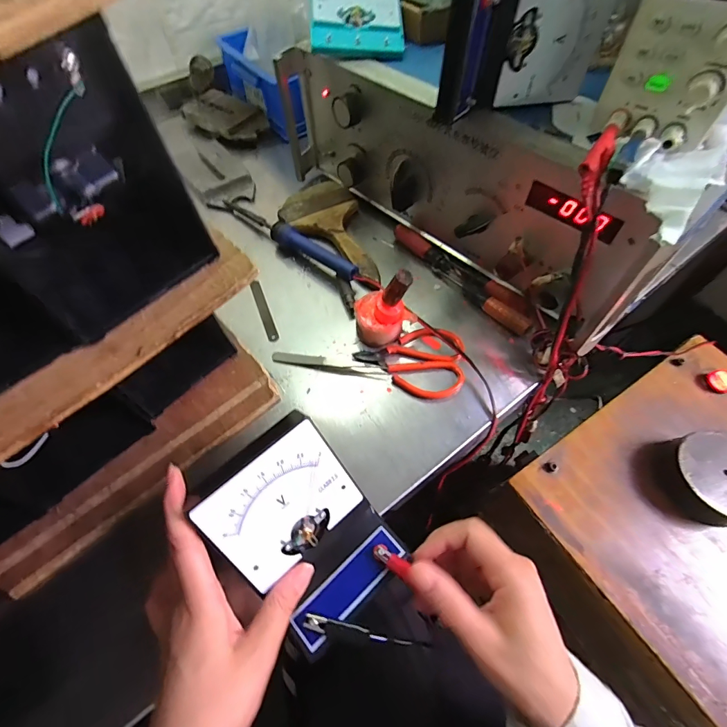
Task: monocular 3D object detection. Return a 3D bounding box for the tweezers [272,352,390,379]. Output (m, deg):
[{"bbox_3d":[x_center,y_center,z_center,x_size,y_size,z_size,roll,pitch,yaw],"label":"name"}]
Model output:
[{"bbox_3d":[-0.033,0.001,0.390,0.118,0.004,0.014,10,59,8],"label":"tweezers"}]

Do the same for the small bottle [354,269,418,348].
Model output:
[{"bbox_3d":[0.019,-0.055,0.372,0.055,0.085,0.043,15,60,11],"label":"small bottle"}]

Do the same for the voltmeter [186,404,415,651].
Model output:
[{"bbox_3d":[-0.043,0.108,0.264,0.091,0.078,0.121,-38,65,-20],"label":"voltmeter"}]

